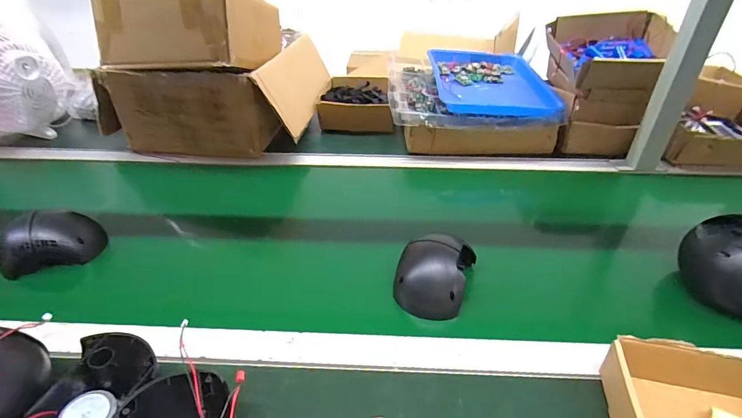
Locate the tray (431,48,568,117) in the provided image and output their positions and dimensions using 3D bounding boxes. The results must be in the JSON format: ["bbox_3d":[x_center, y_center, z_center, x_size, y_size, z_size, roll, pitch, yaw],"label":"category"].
[{"bbox_3d":[0.269,-0.303,0.910,0.253,0.049,0.329,1,36,2],"label":"tray"}]

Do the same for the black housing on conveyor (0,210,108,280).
[{"bbox_3d":[-0.452,0.044,0.548,0.074,0.066,0.120,28,45,33],"label":"black housing on conveyor"}]

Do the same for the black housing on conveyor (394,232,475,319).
[{"bbox_3d":[0.079,0.082,0.501,0.086,0.060,0.098,13,38,18],"label":"black housing on conveyor"}]

